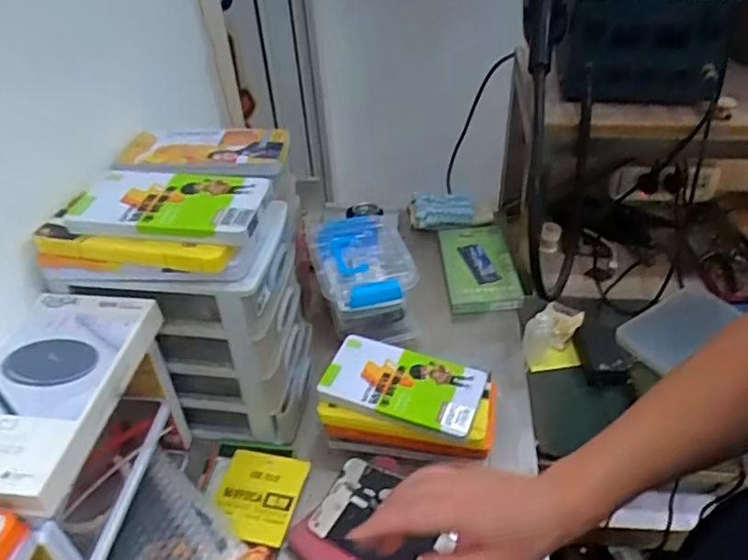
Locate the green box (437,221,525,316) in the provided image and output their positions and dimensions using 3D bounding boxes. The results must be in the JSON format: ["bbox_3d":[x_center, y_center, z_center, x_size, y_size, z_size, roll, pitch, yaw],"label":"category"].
[{"bbox_3d":[0.165,-0.028,0.952,0.109,0.029,0.203,-4,39,0],"label":"green box"}]

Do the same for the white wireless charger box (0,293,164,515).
[{"bbox_3d":[-0.283,0.093,0.513,0.124,0.029,0.210,2,39,6],"label":"white wireless charger box"}]

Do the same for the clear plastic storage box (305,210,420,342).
[{"bbox_3d":[-0.016,0.001,0.856,0.129,0.102,0.170,-11,40,-8],"label":"clear plastic storage box"}]

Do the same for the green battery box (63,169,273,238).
[{"bbox_3d":[-0.198,-0.079,0.580,0.185,0.016,0.102,3,40,8],"label":"green battery box"}]

